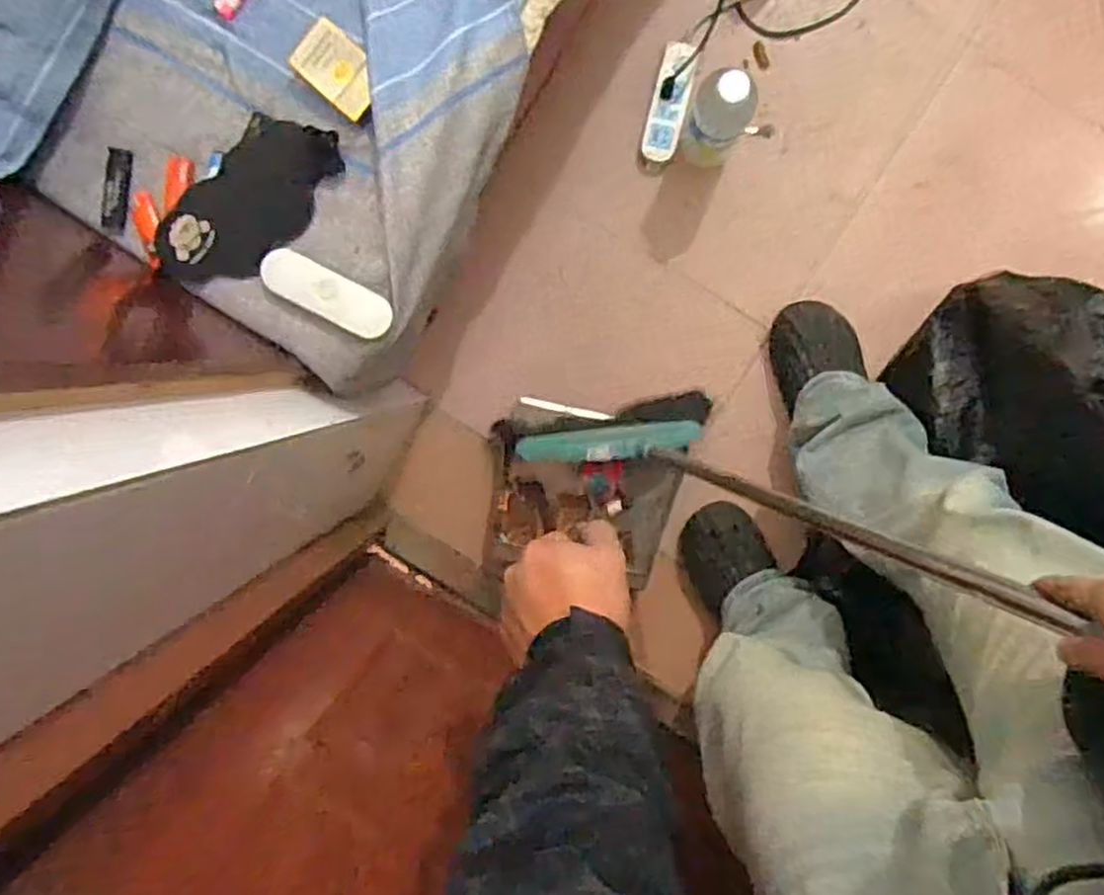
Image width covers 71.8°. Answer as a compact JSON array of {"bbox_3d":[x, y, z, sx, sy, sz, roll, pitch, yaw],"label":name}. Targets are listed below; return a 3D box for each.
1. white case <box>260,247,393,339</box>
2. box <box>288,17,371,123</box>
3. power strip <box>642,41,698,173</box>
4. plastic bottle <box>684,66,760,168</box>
[{"bbox_3d":[-0.227,-0.154,0.769,0.134,0.017,0.045,29,97,-1],"label":"white case"},{"bbox_3d":[-0.206,-0.367,0.746,0.089,0.022,0.059,40,97,-2],"label":"box"},{"bbox_3d":[0.173,-0.507,1.128,0.057,0.034,0.178,14,97,1],"label":"power strip"},{"bbox_3d":[0.229,-0.443,1.042,0.080,0.243,0.063,24,97,0],"label":"plastic bottle"}]

